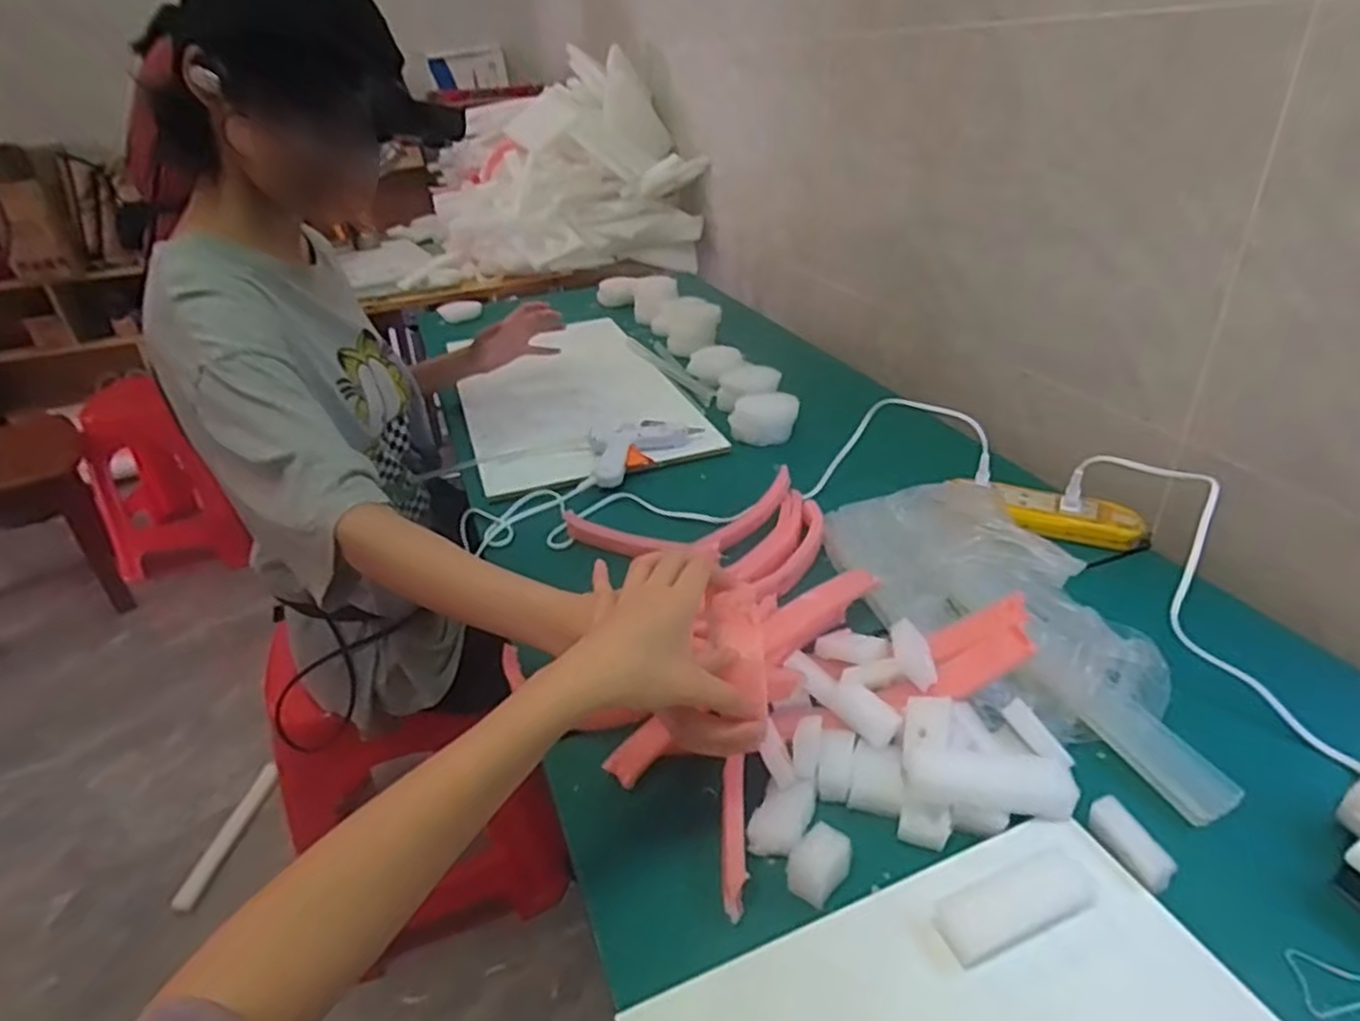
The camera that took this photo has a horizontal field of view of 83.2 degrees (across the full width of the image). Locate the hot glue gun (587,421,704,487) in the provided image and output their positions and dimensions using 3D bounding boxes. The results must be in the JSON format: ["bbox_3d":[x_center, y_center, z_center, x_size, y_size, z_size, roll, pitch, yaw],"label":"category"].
[{"bbox_3d":[-0.041,-0.066,0.907,0.131,0.044,0.100,-4,31,-1],"label":"hot glue gun"}]

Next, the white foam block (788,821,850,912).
[{"bbox_3d":[0.082,0.210,0.452,0.036,0.028,0.026,-25,37,-32],"label":"white foam block"}]

